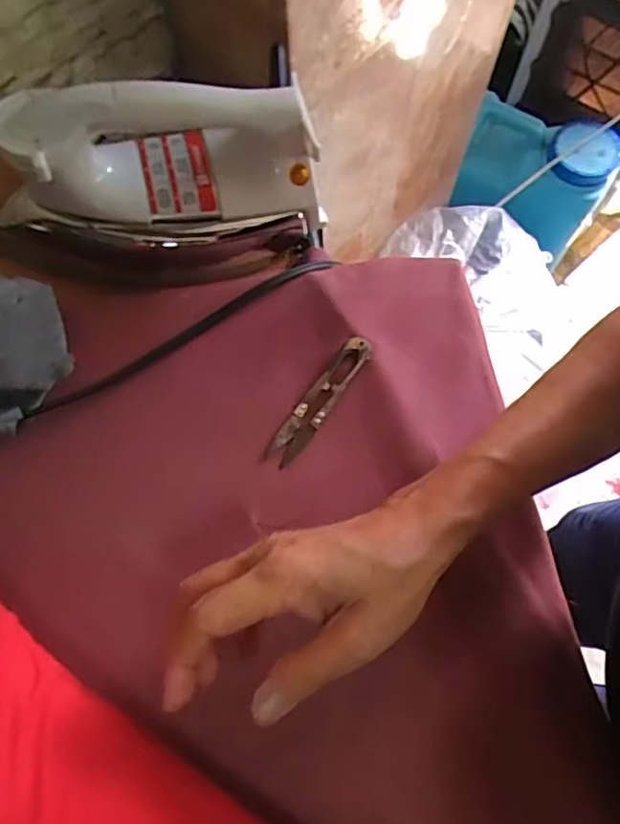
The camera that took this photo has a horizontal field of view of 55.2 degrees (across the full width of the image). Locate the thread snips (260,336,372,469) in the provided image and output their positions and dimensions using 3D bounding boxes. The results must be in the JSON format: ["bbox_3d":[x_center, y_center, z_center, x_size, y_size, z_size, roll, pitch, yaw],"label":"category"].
[{"bbox_3d":[0.006,-0.008,0.392,0.020,0.009,0.102,33,74,12],"label":"thread snips"}]

